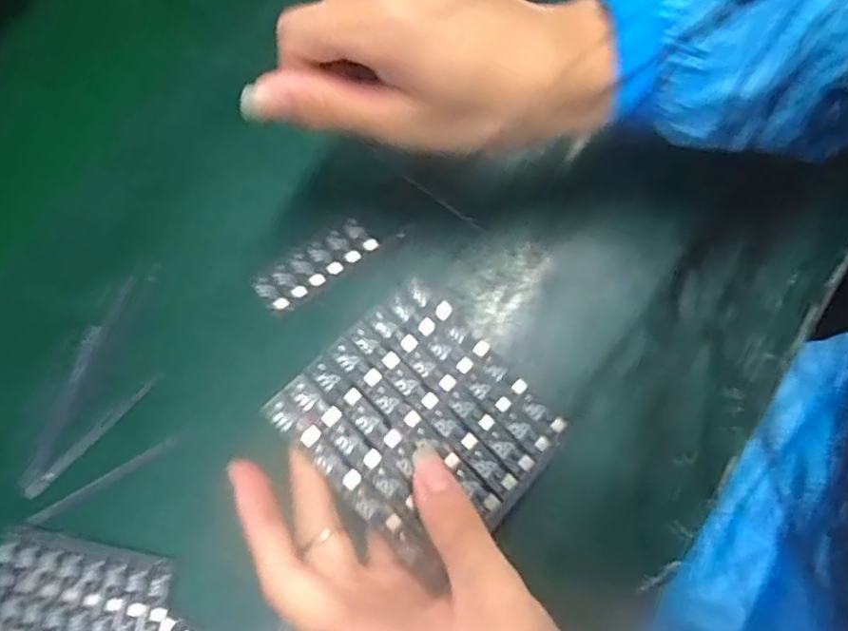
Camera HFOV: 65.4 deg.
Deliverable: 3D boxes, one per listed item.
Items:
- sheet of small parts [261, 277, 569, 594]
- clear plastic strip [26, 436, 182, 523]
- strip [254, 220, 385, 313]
[{"bbox_3d":[0.001,0.046,0.294,0.104,0.004,0.094,45,67,3],"label":"sheet of small parts"},{"bbox_3d":[-0.173,0.090,0.357,0.085,0.004,0.006,-29,81,-7],"label":"clear plastic strip"},{"bbox_3d":[-0.062,-0.029,0.375,0.071,0.004,0.025,-32,79,-6],"label":"strip"}]

